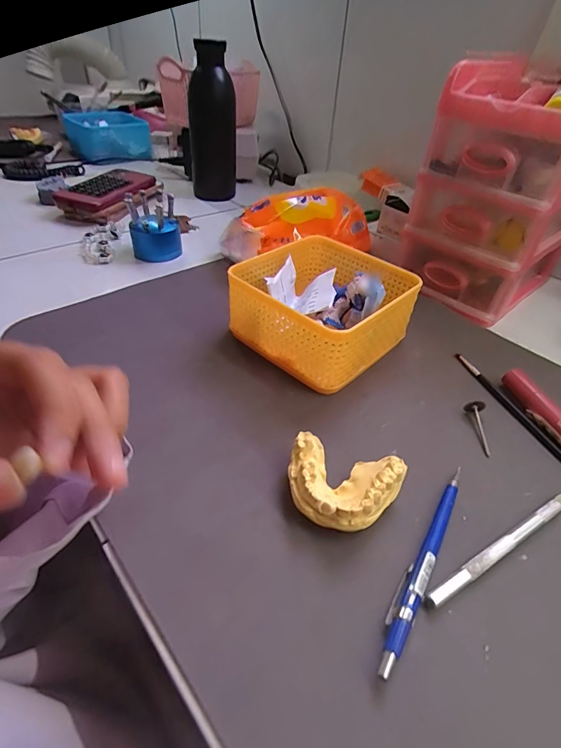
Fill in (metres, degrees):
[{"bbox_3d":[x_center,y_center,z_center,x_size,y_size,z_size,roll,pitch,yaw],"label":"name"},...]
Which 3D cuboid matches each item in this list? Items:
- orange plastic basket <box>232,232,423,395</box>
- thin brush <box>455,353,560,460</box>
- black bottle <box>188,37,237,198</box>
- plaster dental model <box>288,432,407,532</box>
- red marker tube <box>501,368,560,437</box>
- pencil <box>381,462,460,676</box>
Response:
[{"bbox_3d":[0.039,-0.062,0.367,0.128,0.067,0.130,33,48,30],"label":"orange plastic basket"},{"bbox_3d":[0.195,0.038,0.315,0.012,0.009,0.169,-9,42,-15],"label":"thin brush"},{"bbox_3d":[-0.109,-0.393,0.640,0.072,0.210,0.079,-5,41,-11],"label":"black bottle"},{"bbox_3d":[0.037,0.069,0.247,0.067,0.025,0.050,15,41,12],"label":"plaster dental model"},{"bbox_3d":[0.209,0.036,0.306,0.019,0.016,0.105,-5,41,-11],"label":"red marker tube"},{"bbox_3d":[0.083,0.103,0.225,0.012,0.008,0.132,27,45,25],"label":"pencil"}]

